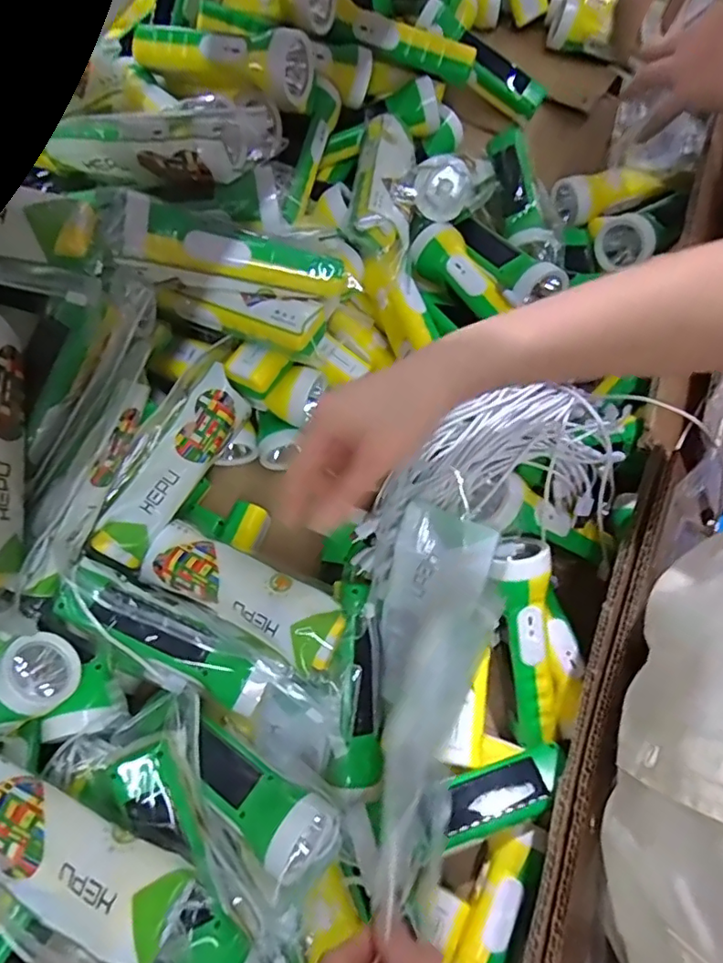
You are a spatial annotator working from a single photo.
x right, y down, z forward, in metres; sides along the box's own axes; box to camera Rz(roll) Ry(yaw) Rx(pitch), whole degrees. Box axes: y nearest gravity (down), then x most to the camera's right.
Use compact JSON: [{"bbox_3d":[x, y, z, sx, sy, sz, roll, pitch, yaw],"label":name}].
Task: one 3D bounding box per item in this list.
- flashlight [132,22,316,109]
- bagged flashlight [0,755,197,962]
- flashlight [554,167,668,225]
[{"bbox_3d":[-0.122,-0.378,0.495,0.155,0.052,0.059,25,74,8],"label":"flashlight"},{"bbox_3d":[-0.185,0.223,0.335,0.164,0.027,0.053,25,74,8],"label":"bagged flashlight"},{"bbox_3d":[0.263,-0.309,0.613,0.121,0.045,0.043,-11,73,-3],"label":"flashlight"}]

